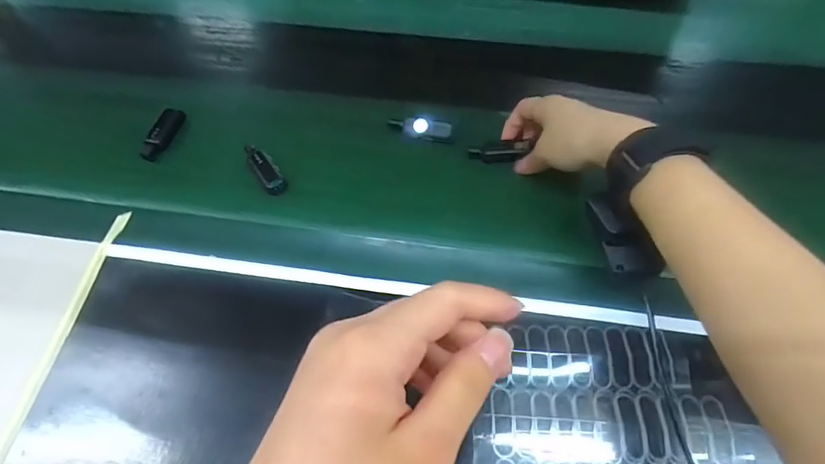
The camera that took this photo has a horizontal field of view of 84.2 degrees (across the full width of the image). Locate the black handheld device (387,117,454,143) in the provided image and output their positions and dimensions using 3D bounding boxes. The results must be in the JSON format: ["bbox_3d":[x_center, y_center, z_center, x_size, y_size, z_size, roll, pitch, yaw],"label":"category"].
[{"bbox_3d":[0.007,-0.092,0.405,0.059,0.010,0.019,9,61,9],"label":"black handheld device"}]

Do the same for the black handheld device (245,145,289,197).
[{"bbox_3d":[-0.128,-0.055,0.392,0.018,0.012,0.054,-34,63,-15],"label":"black handheld device"}]

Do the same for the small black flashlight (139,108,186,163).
[{"bbox_3d":[-0.227,-0.090,0.415,0.013,0.015,0.055,14,62,12],"label":"small black flashlight"}]

